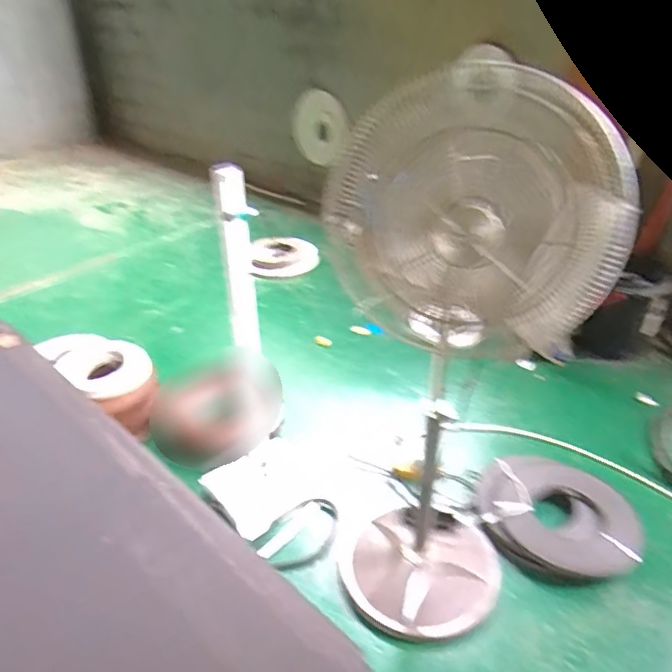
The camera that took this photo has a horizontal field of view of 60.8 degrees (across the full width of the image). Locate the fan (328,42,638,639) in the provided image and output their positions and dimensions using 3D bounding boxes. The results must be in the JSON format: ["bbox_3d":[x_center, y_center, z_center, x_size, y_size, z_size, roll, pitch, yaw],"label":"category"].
[{"bbox_3d":[0.226,0.139,1.252,0.430,1.236,0.334,-5,34,-7],"label":"fan"}]

